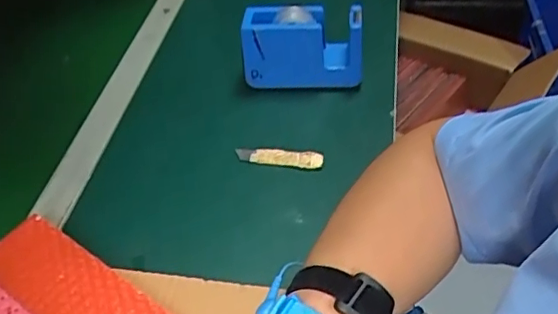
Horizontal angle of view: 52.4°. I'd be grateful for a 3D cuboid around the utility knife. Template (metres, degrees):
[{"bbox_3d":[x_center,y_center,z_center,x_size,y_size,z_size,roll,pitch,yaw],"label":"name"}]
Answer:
[{"bbox_3d":[0.000,-0.001,0.564,0.087,0.011,0.017,5,45,11],"label":"utility knife"}]

